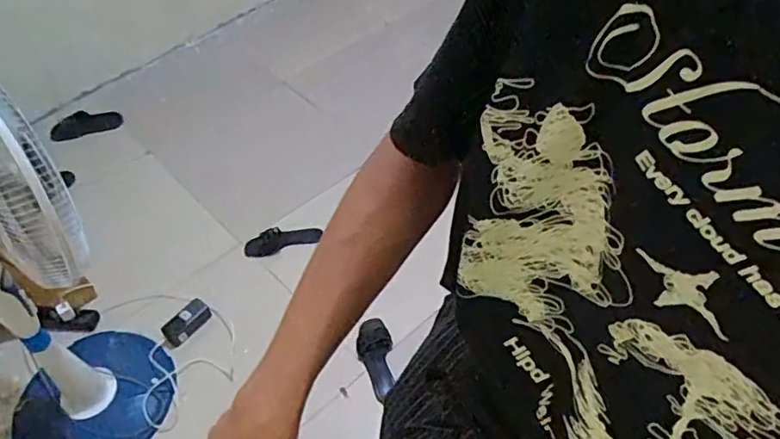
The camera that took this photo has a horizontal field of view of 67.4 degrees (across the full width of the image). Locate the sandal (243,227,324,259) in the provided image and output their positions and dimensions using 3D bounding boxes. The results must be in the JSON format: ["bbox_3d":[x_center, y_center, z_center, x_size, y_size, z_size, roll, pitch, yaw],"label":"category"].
[{"bbox_3d":[-0.341,0.059,1.840,0.238,0.044,0.100,-15,50,-12],"label":"sandal"}]

